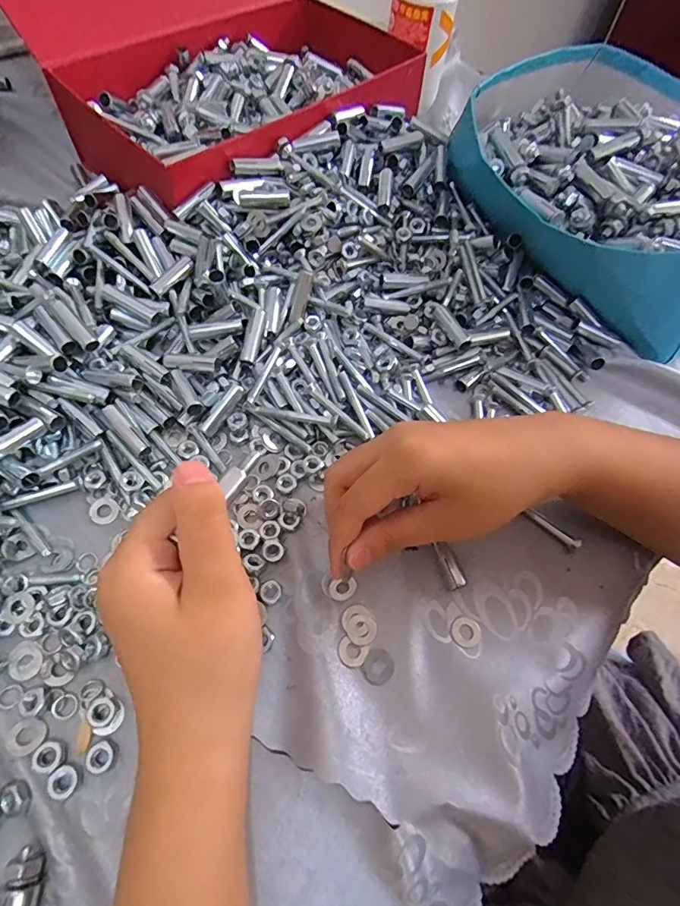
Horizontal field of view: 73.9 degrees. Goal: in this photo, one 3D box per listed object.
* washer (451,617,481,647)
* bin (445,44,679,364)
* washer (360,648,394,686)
[{"bbox_3d":[0.073,0.102,0.259,0.017,0.004,0.016,2,62,-3],"label":"washer"},{"bbox_3d":[0.252,-0.239,0.394,0.279,0.079,0.272,2,62,-3],"label":"bin"},{"bbox_3d":[0.021,0.118,0.248,0.016,0.004,0.018,37,66,15],"label":"washer"}]

